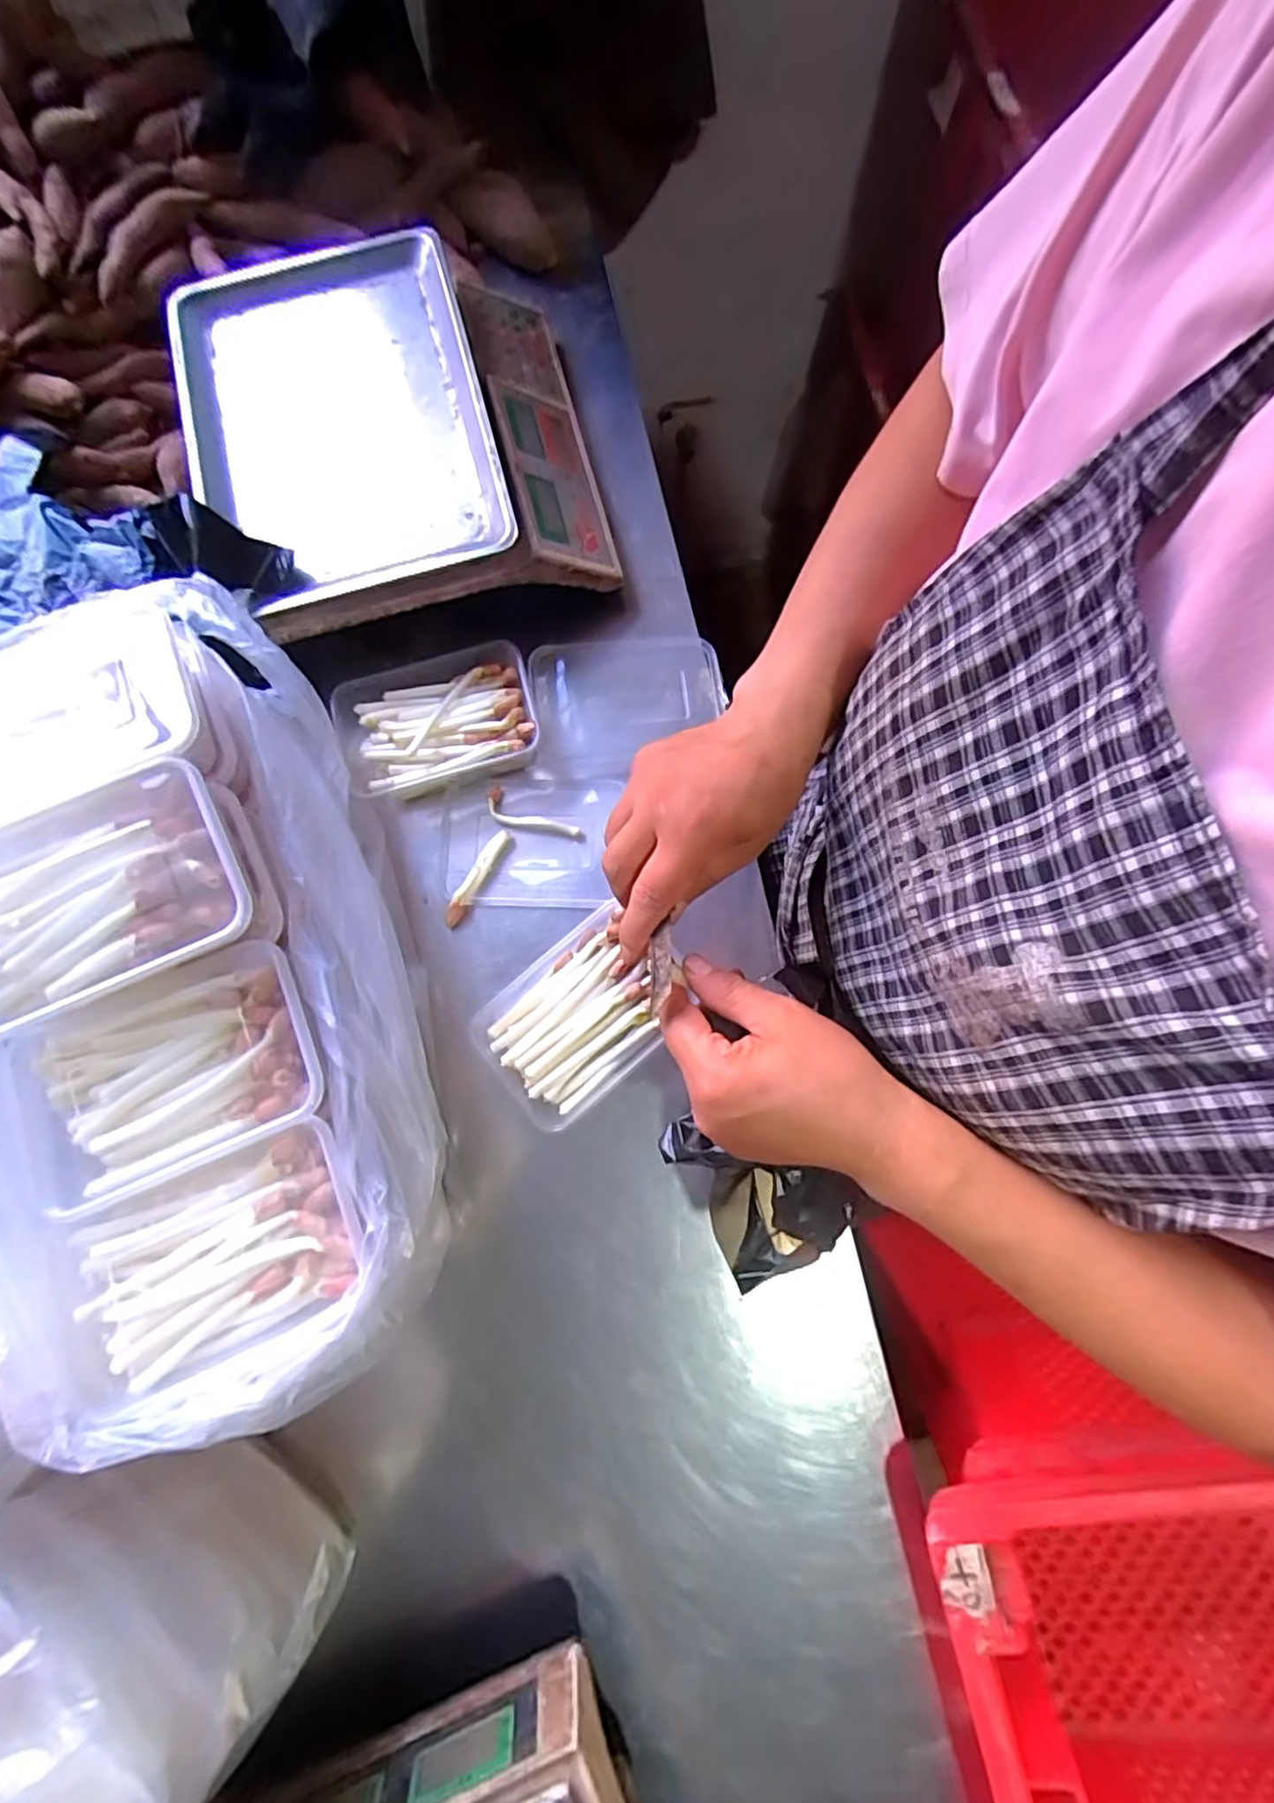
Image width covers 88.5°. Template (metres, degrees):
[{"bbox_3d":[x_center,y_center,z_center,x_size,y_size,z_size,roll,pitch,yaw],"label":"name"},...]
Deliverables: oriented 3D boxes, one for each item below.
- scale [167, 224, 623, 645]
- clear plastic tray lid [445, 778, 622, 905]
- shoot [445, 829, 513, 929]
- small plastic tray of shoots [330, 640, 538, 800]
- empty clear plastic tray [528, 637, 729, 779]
[{"bbox_3d":[-0.204,-0.389,0.557,0.322,0.118,0.312,-16,78,-2],"label":"scale"},{"bbox_3d":[-0.094,-0.055,0.572,0.146,0.013,0.115,1,78,2],"label":"clear plastic tray lid"},{"bbox_3d":[-0.137,-0.020,0.560,0.015,0.015,0.093,32,81,8],"label":"shoot"},{"bbox_3d":[-0.172,-0.151,0.558,0.165,0.037,0.104,-15,78,-2],"label":"small plastic tray of shoots"},{"bbox_3d":[-0.007,-0.178,0.579,0.165,0.029,0.118,-6,78,0],"label":"empty clear plastic tray"}]

